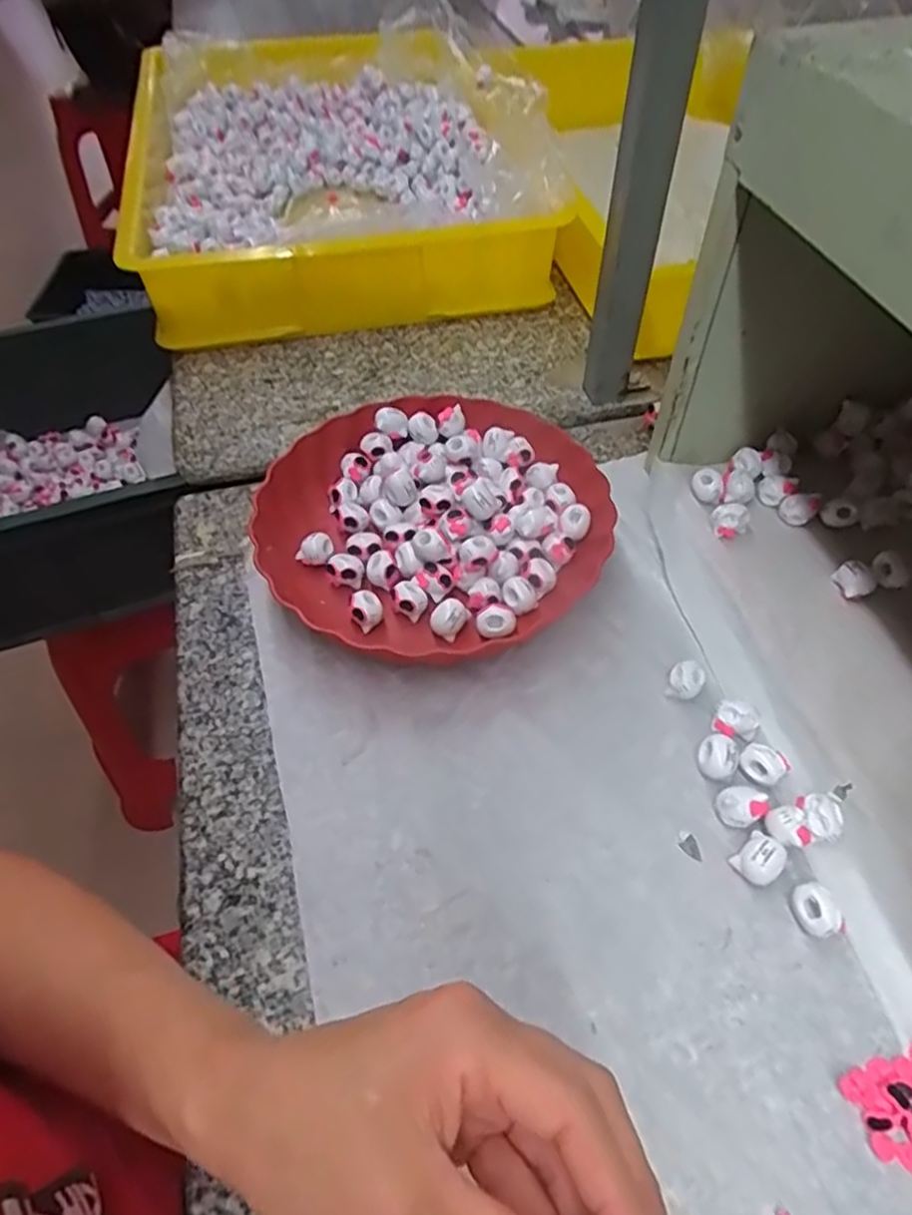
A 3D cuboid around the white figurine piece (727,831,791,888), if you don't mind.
[{"bbox_3d":[0.162,0.134,0.373,0.026,0.019,0.022,-28,57,-19],"label":"white figurine piece"}]

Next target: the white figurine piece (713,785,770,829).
[{"bbox_3d":[0.158,0.111,0.392,0.022,0.019,0.022,0,53,1],"label":"white figurine piece"}]

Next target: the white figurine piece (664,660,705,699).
[{"bbox_3d":[0.144,0.047,0.440,0.020,0.017,0.023,33,60,23],"label":"white figurine piece"}]

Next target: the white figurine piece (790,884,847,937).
[{"bbox_3d":[0.183,0.155,0.358,0.018,0.018,0.024,-9,53,-6],"label":"white figurine piece"}]

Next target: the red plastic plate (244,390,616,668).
[{"bbox_3d":[-0.017,-0.061,0.508,0.242,0.048,0.233,0,53,1],"label":"red plastic plate"}]

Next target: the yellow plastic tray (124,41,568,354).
[{"bbox_3d":[-0.155,-0.537,0.823,0.416,0.121,0.629,-11,53,-7],"label":"yellow plastic tray"}]

